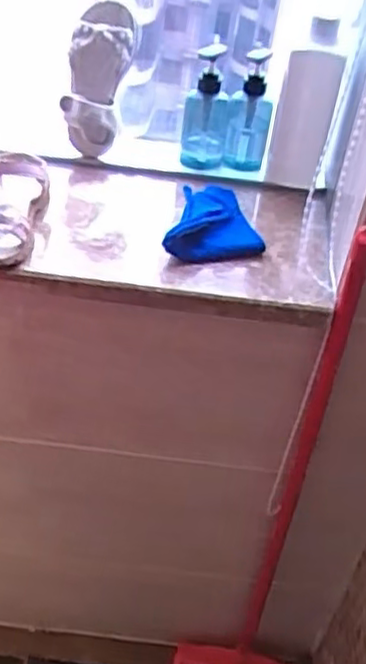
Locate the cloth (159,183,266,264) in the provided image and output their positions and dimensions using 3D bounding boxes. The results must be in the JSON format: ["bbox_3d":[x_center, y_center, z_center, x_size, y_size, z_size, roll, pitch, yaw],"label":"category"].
[{"bbox_3d":[0.023,-0.137,0.854,0.122,0.035,0.130,-5,41,-14],"label":"cloth"}]

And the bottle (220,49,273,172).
[{"bbox_3d":[0.089,-0.291,0.914,0.057,0.172,0.042,9,39,2],"label":"bottle"}]

